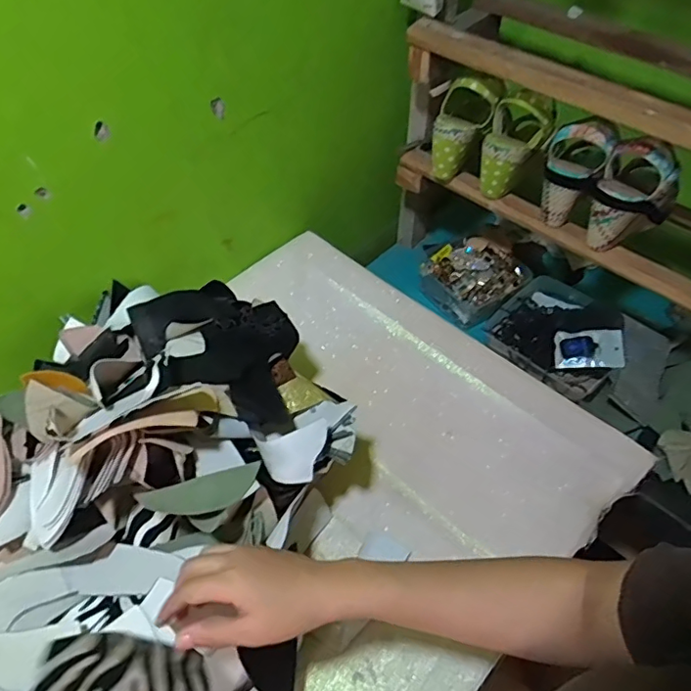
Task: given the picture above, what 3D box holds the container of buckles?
[{"bbox_3d":[0.234,-0.124,1.003,0.152,0.064,0.154,-35,59,-25],"label":"container of buckles"}]

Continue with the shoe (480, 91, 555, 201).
[{"bbox_3d":[0.237,-0.284,0.777,0.084,0.138,0.073,20,54,15],"label":"shoe"}]

